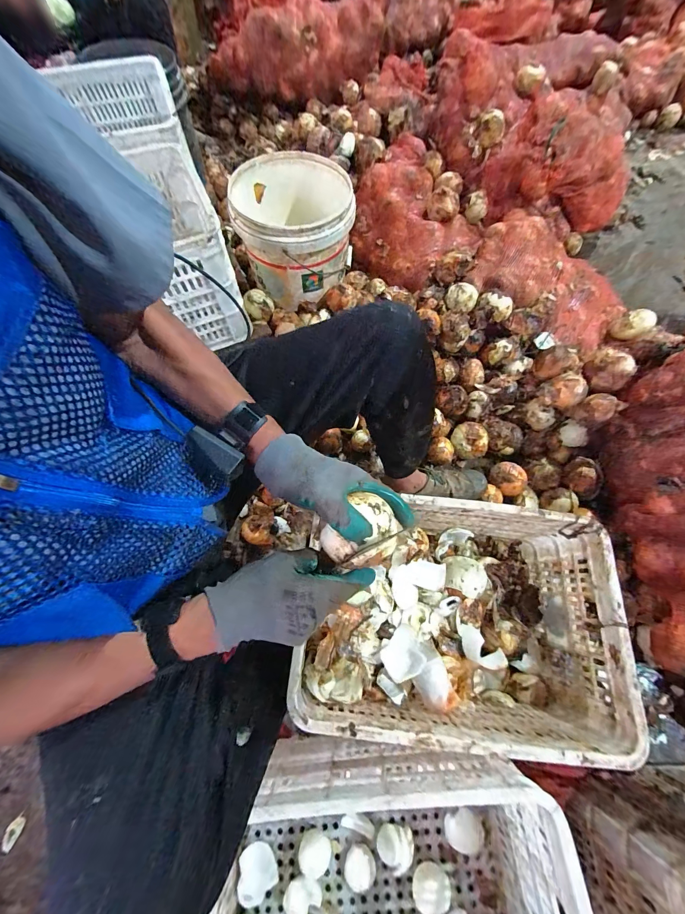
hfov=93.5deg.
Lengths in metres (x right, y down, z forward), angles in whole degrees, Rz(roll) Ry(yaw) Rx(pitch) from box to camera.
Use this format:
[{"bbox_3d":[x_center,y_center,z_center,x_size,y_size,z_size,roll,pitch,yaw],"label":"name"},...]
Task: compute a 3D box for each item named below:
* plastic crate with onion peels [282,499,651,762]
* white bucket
[{"bbox_3d":[0.197,0.288,0.622,0.509,0.228,0.356,6,68,1],"label":"plastic crate with onion peels"},{"bbox_3d":[-0.127,-0.611,0.890,0.305,0.219,0.308,0,68,-1],"label":"white bucket"}]

